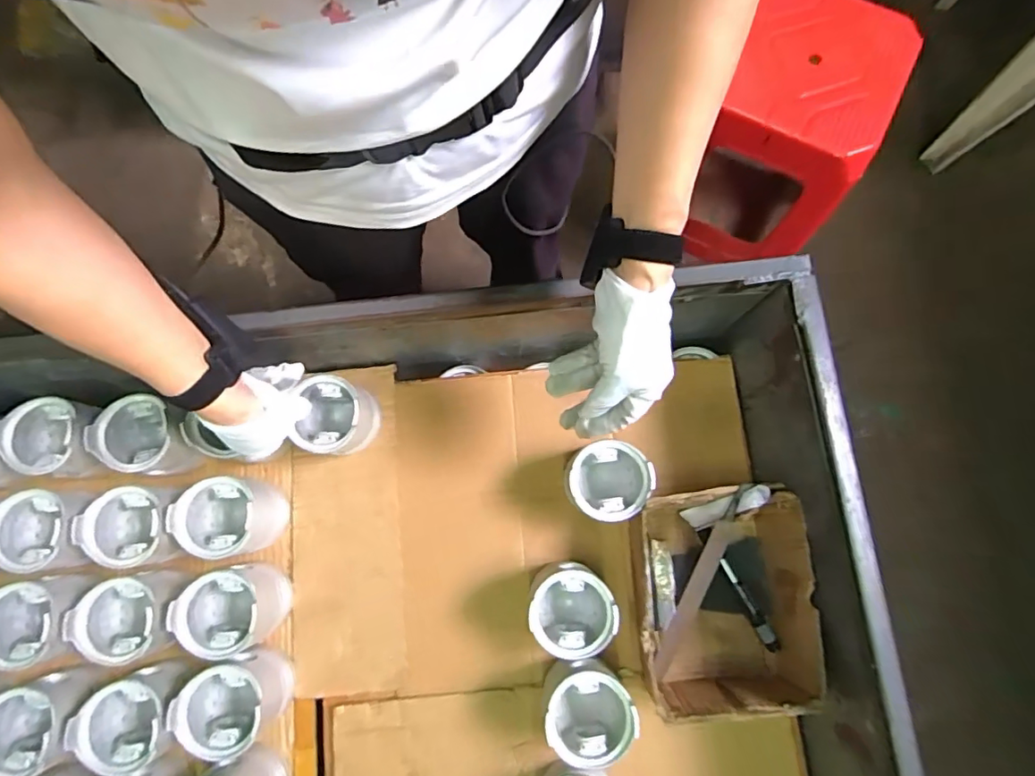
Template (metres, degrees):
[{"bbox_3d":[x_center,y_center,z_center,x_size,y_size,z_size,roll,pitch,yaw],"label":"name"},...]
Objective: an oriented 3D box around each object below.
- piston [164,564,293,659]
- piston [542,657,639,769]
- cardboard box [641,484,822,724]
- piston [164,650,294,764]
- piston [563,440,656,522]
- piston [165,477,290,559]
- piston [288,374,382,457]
[{"bbox_3d":[-0.301,0.238,0.581,0.085,0.095,0.081,0,78,1],"label":"piston"},{"bbox_3d":[0.072,0.332,0.563,0.085,0.093,0.082,0,78,1],"label":"piston"},{"bbox_3d":[0.217,0.223,0.593,0.166,0.104,0.217,-2,78,1],"label":"cardboard box"},{"bbox_3d":[-0.292,0.327,0.564,0.085,0.094,0.081,0,78,1],"label":"piston"},{"bbox_3d":[0.097,0.103,0.599,0.088,0.079,0.082,0,78,1],"label":"piston"},{"bbox_3d":[-0.315,0.144,0.603,0.095,0.091,0.079,1,78,1],"label":"piston"},{"bbox_3d":[-0.203,0.034,0.604,0.078,0.075,0.079,0,78,1],"label":"piston"}]

